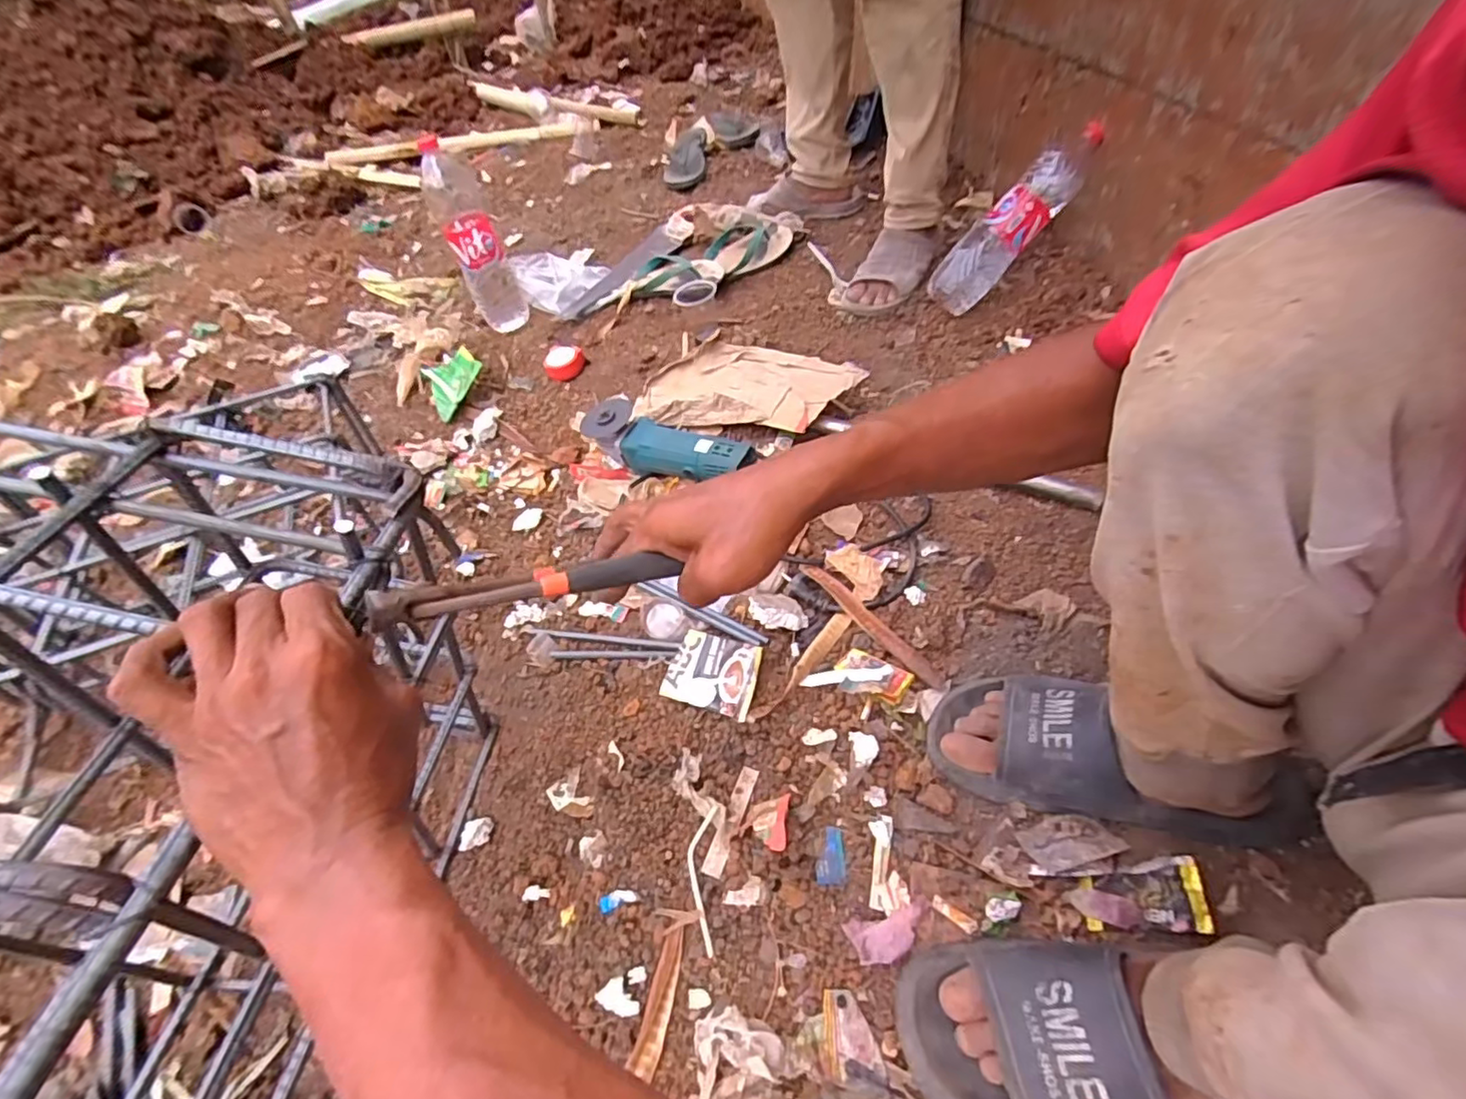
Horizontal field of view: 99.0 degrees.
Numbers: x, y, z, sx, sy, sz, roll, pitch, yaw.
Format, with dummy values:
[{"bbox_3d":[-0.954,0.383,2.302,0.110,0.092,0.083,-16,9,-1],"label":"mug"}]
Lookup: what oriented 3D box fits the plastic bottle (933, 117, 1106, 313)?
[{"bbox_3d":[0.454,-0.523,0.999,0.322,0.091,0.073,-47,56,17],"label":"plastic bottle"}]

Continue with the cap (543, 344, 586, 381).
[{"bbox_3d":[-0.282,-0.311,1.052,0.066,0.039,0.066,-4,50,5],"label":"cap"}]

